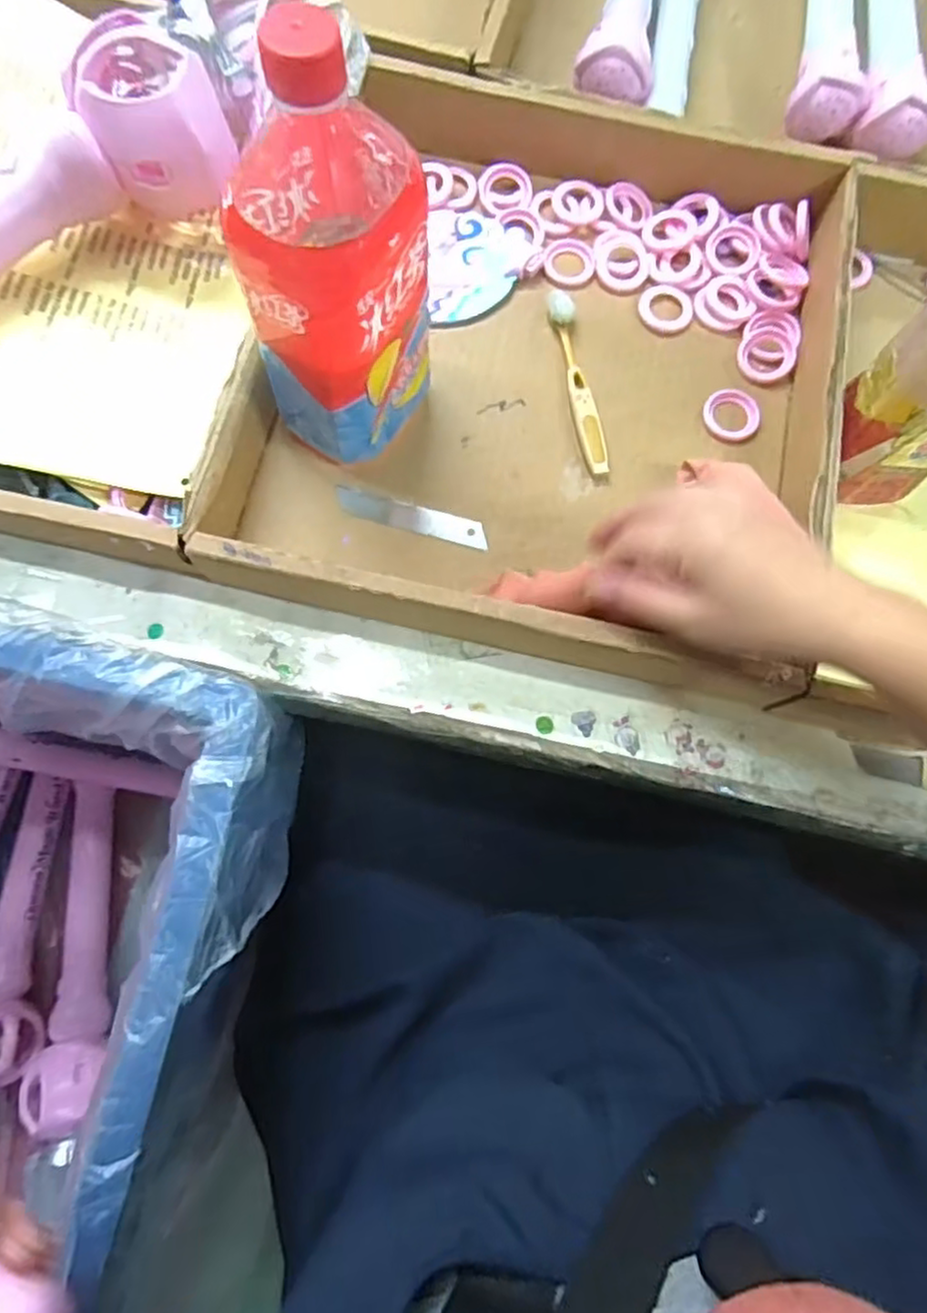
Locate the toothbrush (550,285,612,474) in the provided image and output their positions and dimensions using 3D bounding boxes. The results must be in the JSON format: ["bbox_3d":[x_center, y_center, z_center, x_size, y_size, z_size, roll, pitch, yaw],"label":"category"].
[{"bbox_3d":[0.077,-0.183,0.460,0.018,0.007,0.136,-8,76,-4],"label":"toothbrush"}]

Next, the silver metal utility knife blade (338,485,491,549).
[{"bbox_3d":[-0.032,-0.088,0.434,0.095,0.004,0.018,13,76,1],"label":"silver metal utility knife blade"}]

